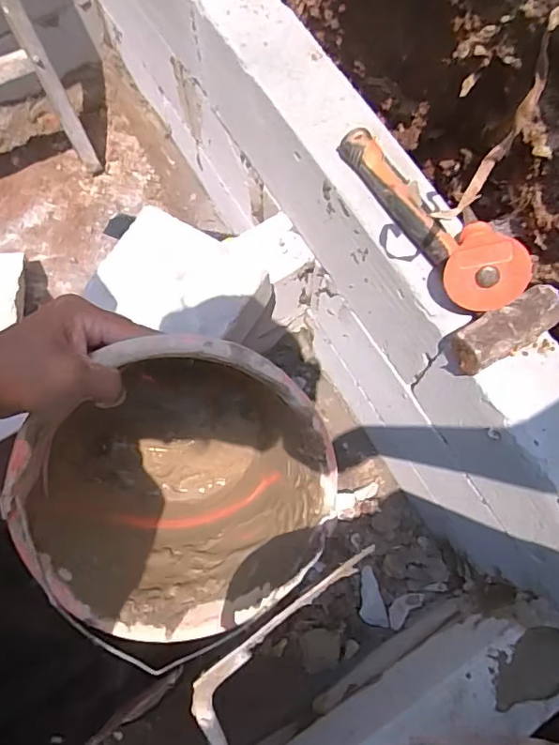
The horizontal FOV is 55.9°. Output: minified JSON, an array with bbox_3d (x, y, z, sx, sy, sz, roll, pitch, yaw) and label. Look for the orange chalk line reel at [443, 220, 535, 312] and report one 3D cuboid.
[{"bbox_3d":[0.204,-0.100,0.520,0.076,0.077,0.026,15,35,-1],"label":"orange chalk line reel"}]

